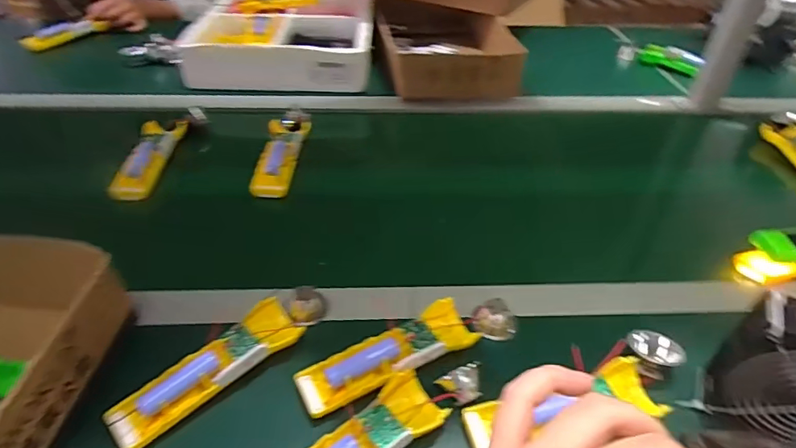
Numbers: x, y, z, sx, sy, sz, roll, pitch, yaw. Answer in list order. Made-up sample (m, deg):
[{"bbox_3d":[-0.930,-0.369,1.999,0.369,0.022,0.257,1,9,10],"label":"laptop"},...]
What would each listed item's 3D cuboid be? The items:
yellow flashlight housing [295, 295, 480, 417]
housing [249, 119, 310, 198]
[{"bbox_3d":[-0.006,0.115,0.444,0.162,0.024,0.045,-18,45,-23],"label":"yellow flashlight housing"},{"bbox_3d":[-0.163,-0.100,0.703,0.055,0.031,0.169,3,40,-1],"label":"housing"}]

